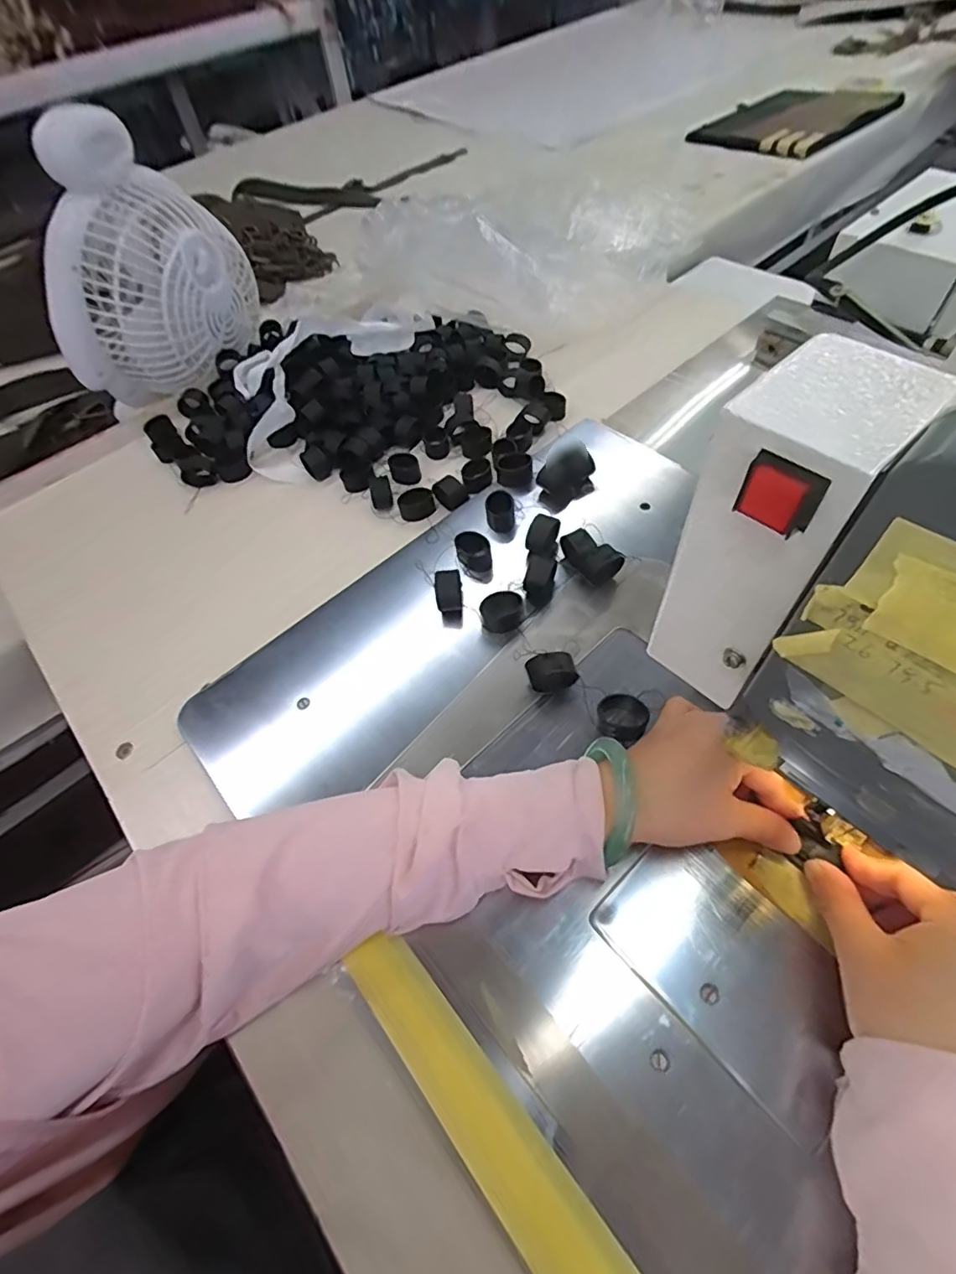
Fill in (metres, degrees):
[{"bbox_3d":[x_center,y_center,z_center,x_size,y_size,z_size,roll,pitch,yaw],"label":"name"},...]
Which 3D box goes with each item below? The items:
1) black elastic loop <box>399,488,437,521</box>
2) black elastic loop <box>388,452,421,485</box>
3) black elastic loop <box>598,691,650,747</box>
[{"bbox_3d":[-0.056,-0.121,0.501,0.031,0.016,0.027,-28,58,-13],"label":"black elastic loop"},{"bbox_3d":[-0.070,-0.164,0.530,0.028,0.016,0.030,-12,56,-2],"label":"black elastic loop"},{"bbox_3d":[0.092,0.051,0.350,0.031,0.020,0.027,20,61,19],"label":"black elastic loop"}]

